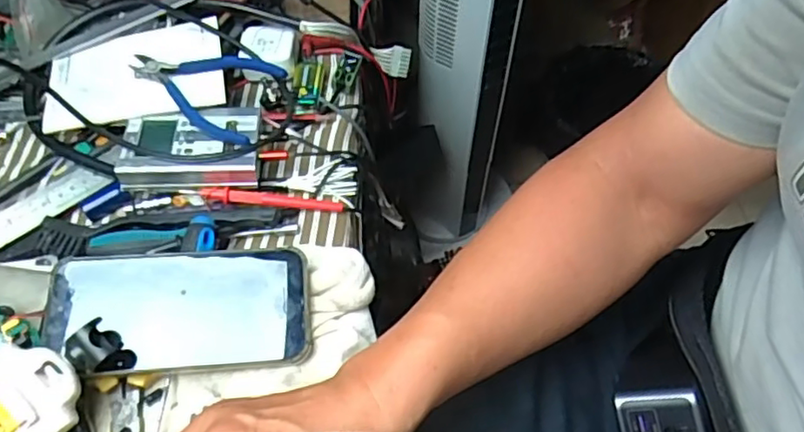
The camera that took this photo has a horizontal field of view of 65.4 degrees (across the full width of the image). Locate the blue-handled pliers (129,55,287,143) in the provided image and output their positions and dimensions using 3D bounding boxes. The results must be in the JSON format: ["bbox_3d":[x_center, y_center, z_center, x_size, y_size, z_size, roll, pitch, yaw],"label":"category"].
[{"bbox_3d":[-0.163,-0.107,0.510,0.116,0.026,0.081,19,60,12],"label":"blue-handled pliers"}]

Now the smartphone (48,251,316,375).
[{"bbox_3d":[-0.144,0.061,0.411,0.161,0.017,0.081,-2,67,-8],"label":"smartphone"}]

